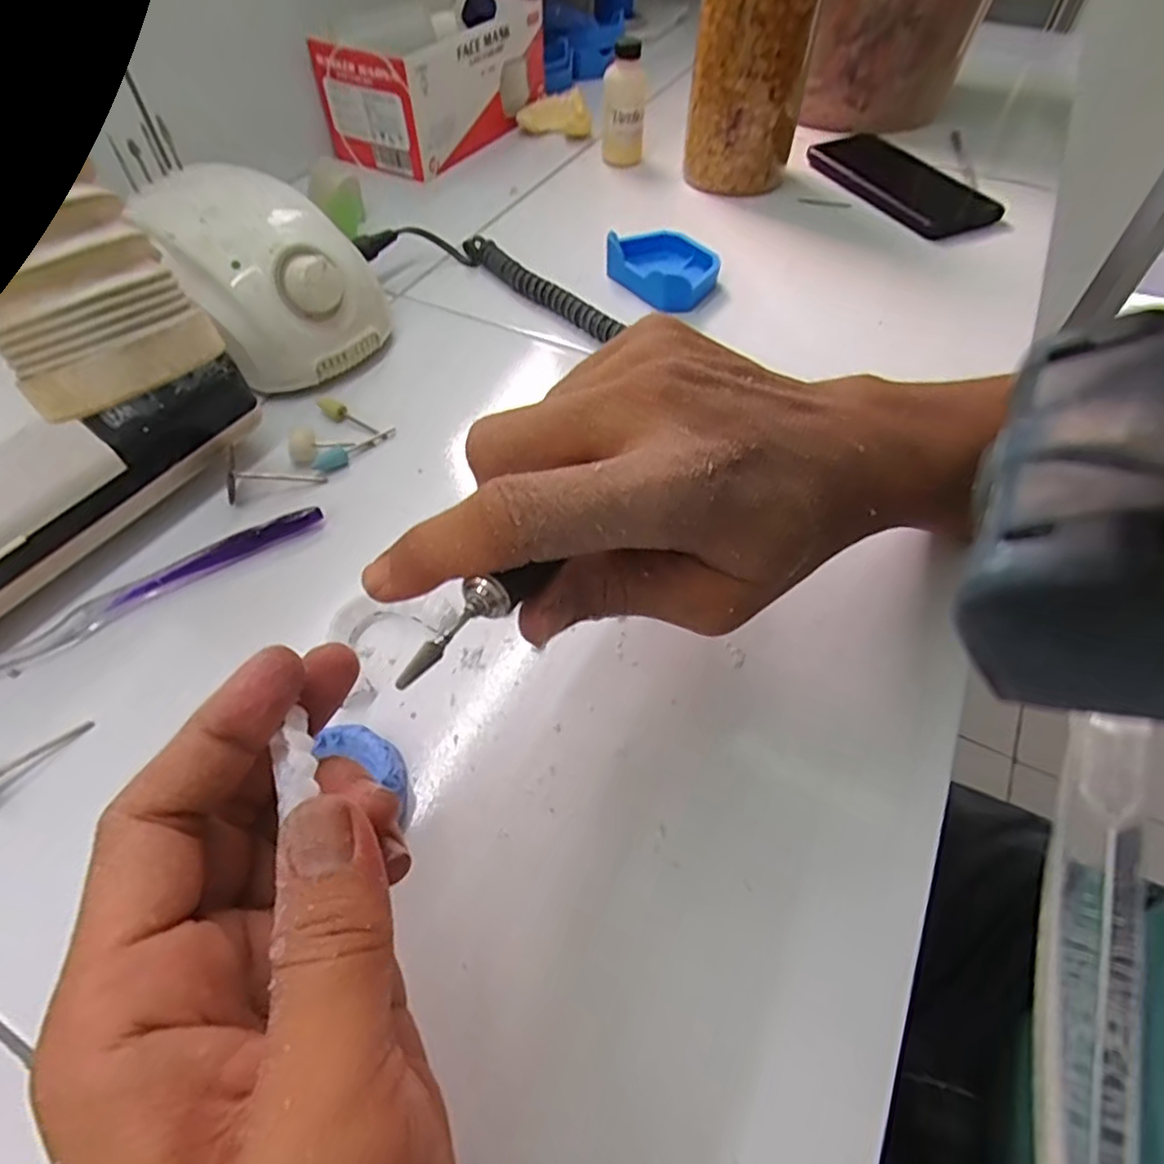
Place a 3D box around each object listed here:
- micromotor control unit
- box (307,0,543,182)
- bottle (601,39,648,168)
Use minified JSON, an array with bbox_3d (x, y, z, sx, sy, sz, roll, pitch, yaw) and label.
[{"bbox_3d":[-0.190,-0.183,0.387,0.105,0.081,0.127,-38,63,-24],"label":"micromotor control unit"},{"bbox_3d":[-0.126,-0.457,0.577,0.109,0.081,0.206,27,58,17],"label":"box"},{"bbox_3d":[0.035,-0.400,0.548,0.034,0.089,0.031,0,54,-1],"label":"bottle"}]

